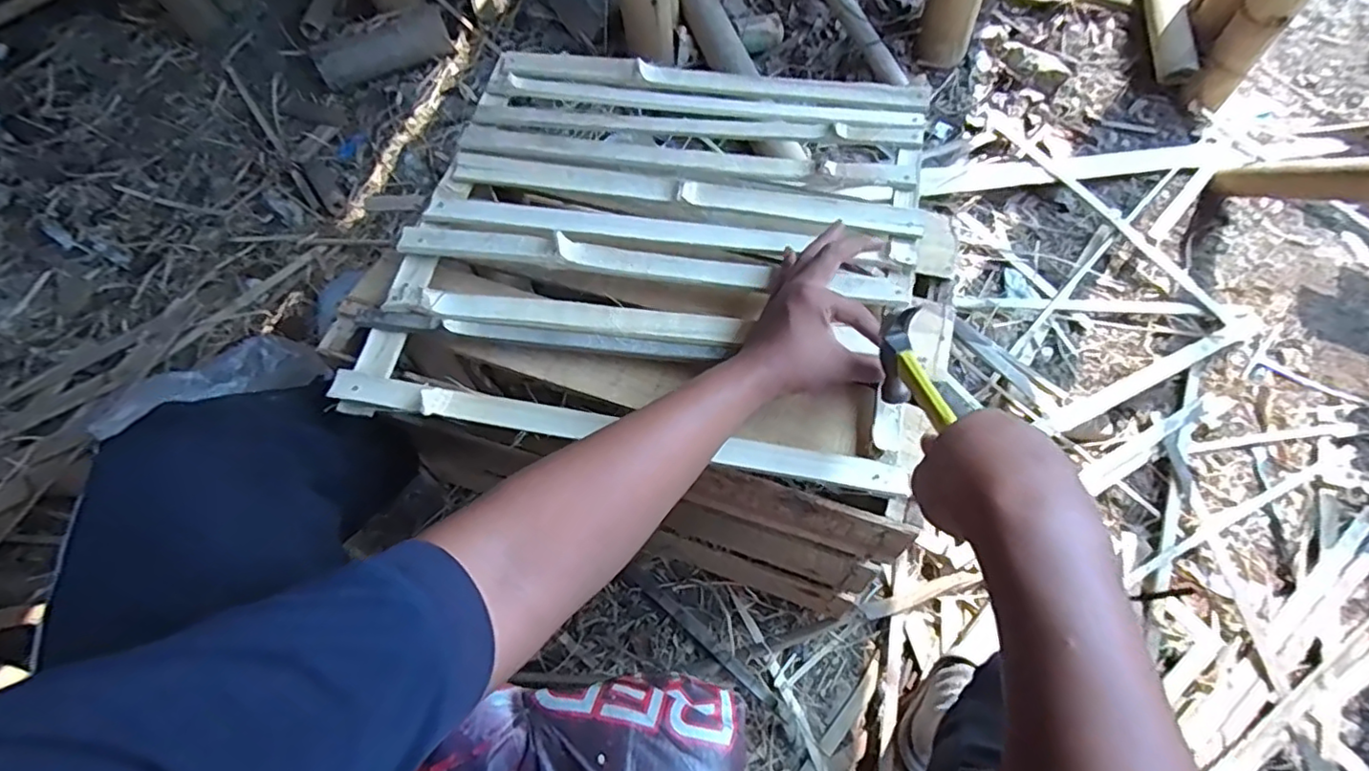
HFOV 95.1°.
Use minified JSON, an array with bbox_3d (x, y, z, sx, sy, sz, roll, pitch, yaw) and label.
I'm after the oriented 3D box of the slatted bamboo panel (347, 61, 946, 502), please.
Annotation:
[{"bbox_3d":[-0.012,-0.150,0.642,0.535,0.055,0.473,9,63,7],"label":"slatted bamboo panel"}]

